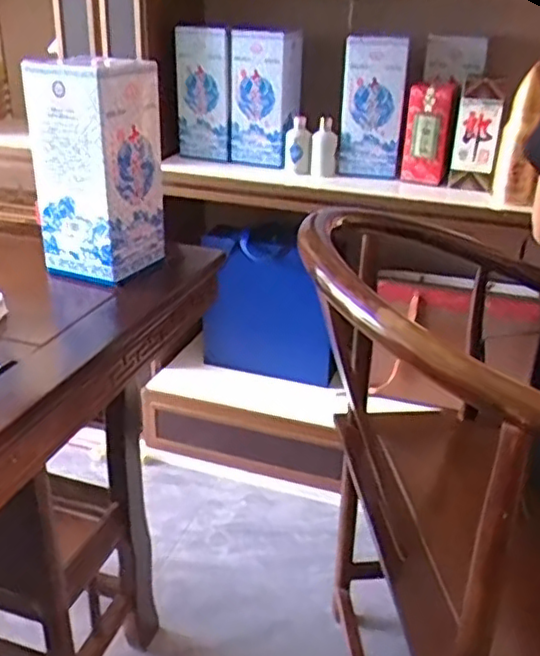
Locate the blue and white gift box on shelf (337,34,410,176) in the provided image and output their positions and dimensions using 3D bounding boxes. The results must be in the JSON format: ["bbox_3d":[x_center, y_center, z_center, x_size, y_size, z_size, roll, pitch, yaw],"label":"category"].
[{"bbox_3d":[0.222,-0.482,1.446,0.139,0.278,0.062,5,26,5],"label":"blue and white gift box on shelf"}]

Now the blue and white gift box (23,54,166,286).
[{"bbox_3d":[-0.233,-0.223,0.924,0.135,0.283,0.126,14,28,23],"label":"blue and white gift box"}]

